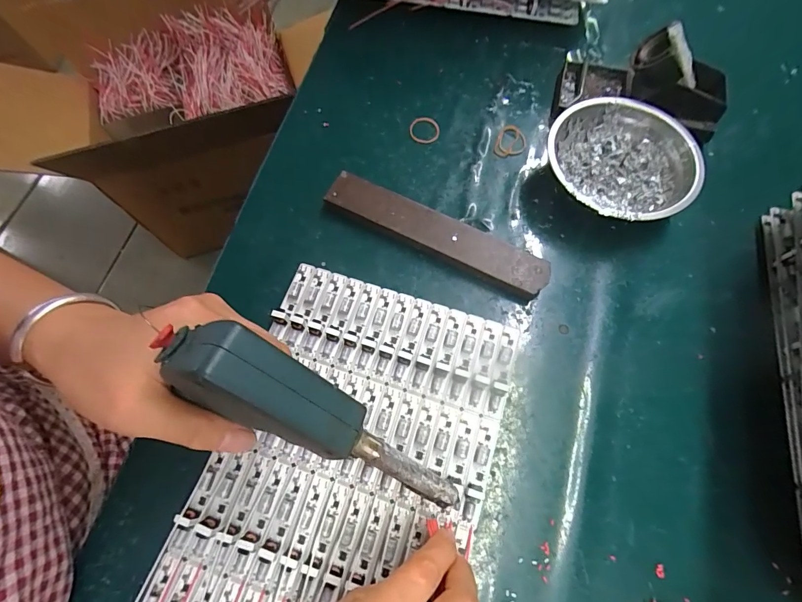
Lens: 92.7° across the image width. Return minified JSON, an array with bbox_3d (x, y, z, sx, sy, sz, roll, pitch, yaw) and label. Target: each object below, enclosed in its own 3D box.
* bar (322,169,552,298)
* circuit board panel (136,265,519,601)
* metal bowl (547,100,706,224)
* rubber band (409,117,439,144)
[{"bbox_3d":[0.029,-0.059,0.329,0.198,0.020,0.034,27,72,10],"label":"bar"},{"bbox_3d":[-0.042,0.125,0.266,0.187,0.014,0.290,18,71,7],"label":"circuit board panel"},{"bbox_3d":[0.187,-0.115,0.334,0.120,0.043,0.120,0,70,1],"label":"metal bowl"},{"bbox_3d":[0.023,-0.167,0.373,0.029,0.004,0.030,1,70,1],"label":"rubber band"}]

